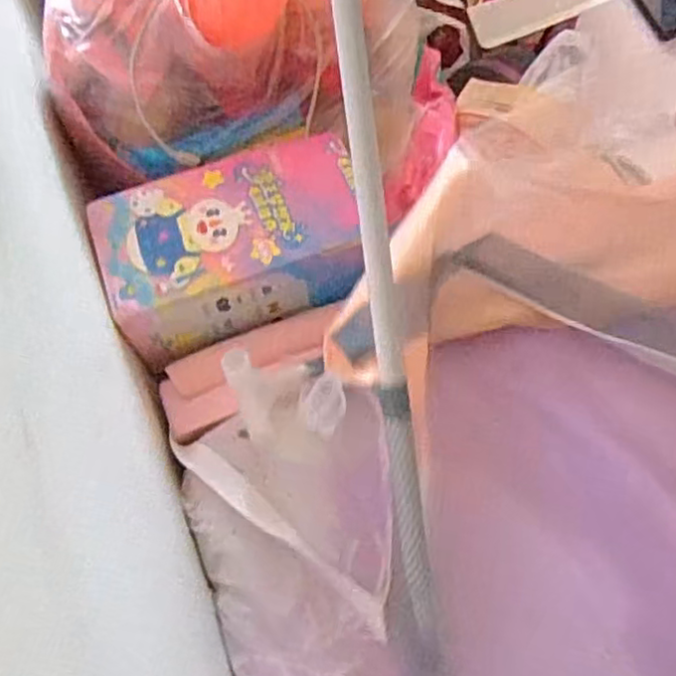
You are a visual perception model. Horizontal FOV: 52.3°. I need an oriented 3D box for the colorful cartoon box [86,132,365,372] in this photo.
[{"bbox_3d":[-0.084,-0.078,0.570,0.206,0.069,0.127,-19,66,-8],"label":"colorful cartoon box"}]

